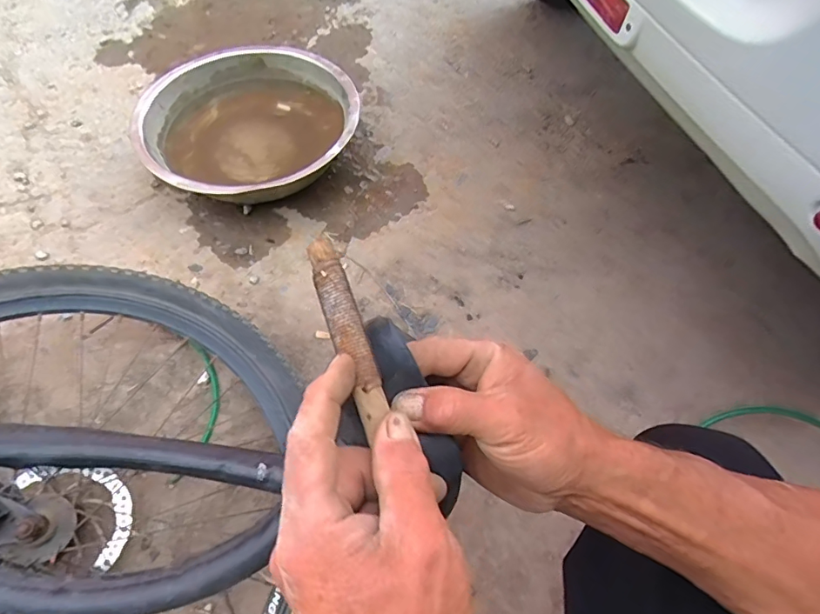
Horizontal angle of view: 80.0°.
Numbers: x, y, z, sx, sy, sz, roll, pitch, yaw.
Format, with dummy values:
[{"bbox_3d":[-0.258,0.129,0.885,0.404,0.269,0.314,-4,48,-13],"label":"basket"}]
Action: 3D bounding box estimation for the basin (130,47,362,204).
[{"bbox_3d":[-0.283,-0.328,0.893,0.360,0.120,0.347,1,62,-1],"label":"basin"}]

